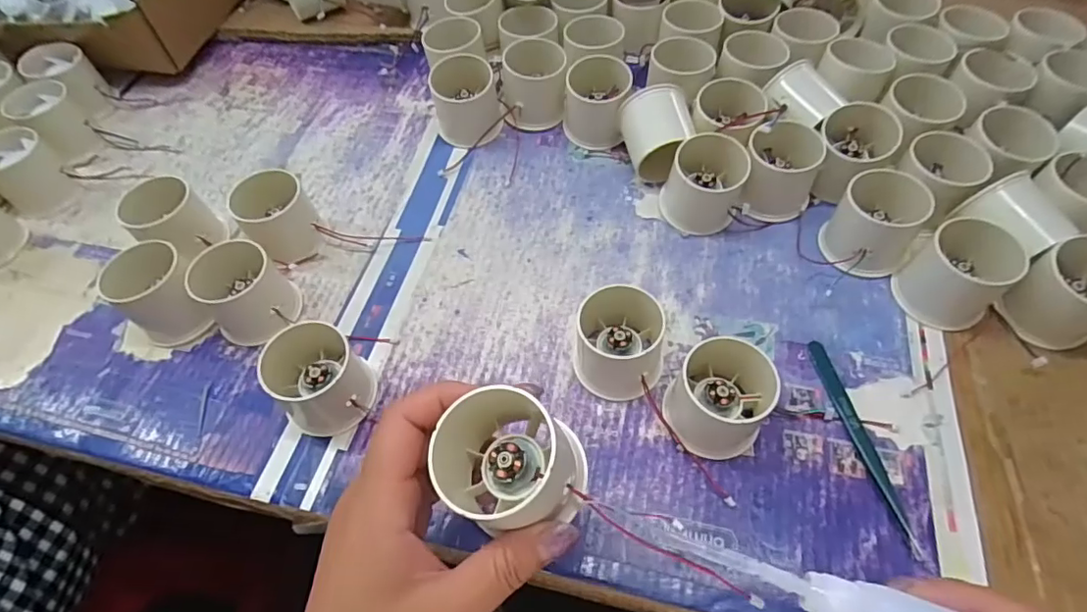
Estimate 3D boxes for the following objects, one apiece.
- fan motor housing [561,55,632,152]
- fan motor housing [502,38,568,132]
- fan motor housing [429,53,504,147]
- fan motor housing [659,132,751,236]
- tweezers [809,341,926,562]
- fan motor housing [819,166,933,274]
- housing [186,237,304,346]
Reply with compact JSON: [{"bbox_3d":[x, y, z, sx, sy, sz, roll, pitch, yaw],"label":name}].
[{"bbox_3d":[0.043,-0.165,0.445,0.052,0.047,0.059,6,59,7],"label":"fan motor housing"},{"bbox_3d":[-0.008,-0.184,0.455,0.052,0.050,0.059,1,58,4],"label":"fan motor housing"},{"bbox_3d":[-0.063,-0.167,0.447,0.052,0.053,0.050,-13,58,-4],"label":"fan motor housing"},{"bbox_3d":[0.116,-0.089,0.399,0.053,0.048,0.057,-2,58,3],"label":"fan motor housing"},{"bbox_3d":[0.184,0.077,0.320,0.010,0.006,0.127,-10,58,-2],"label":"tweezers"},{"bbox_3d":[0.223,-0.057,0.372,0.053,0.047,0.065,31,65,21],"label":"fan motor housing"},{"bbox_3d":[-0.200,-0.010,0.371,0.060,0.047,0.054,36,67,23],"label":"housing"}]

